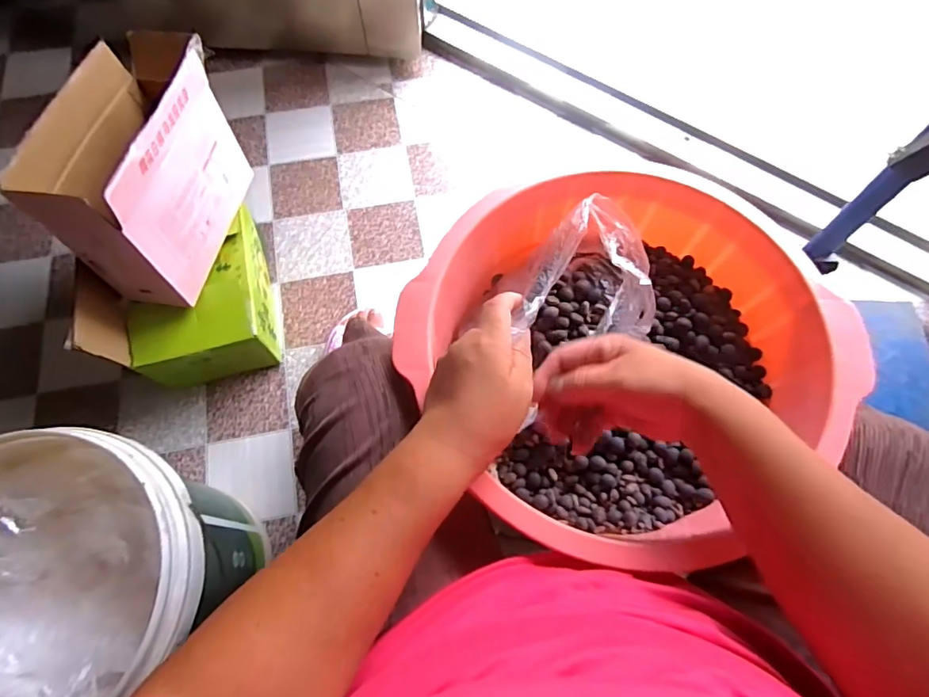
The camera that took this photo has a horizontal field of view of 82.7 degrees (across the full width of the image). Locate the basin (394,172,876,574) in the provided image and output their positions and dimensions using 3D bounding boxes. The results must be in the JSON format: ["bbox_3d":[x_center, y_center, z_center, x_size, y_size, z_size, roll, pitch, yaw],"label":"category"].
[{"bbox_3d":[0.135,0.003,0.496,0.326,0.133,0.330,0,69,-1],"label":"basin"}]

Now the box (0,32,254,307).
[{"bbox_3d":[-0.460,-0.260,0.768,0.146,0.235,0.323,11,69,3],"label":"box"}]

